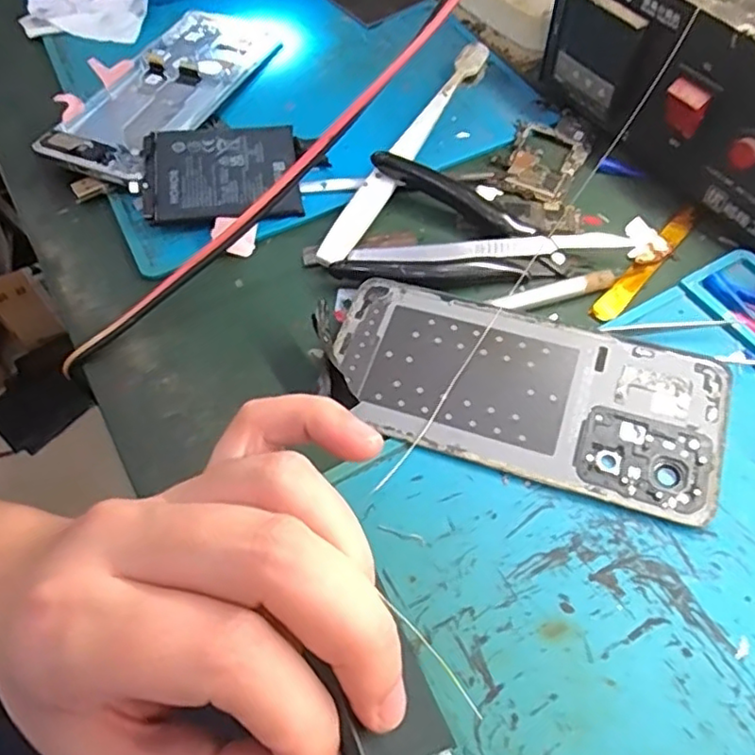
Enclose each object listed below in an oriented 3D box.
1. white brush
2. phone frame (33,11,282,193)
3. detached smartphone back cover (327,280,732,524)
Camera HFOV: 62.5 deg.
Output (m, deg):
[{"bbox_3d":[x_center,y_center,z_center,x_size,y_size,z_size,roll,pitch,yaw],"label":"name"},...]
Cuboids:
[{"bbox_3d":[0.018,-0.126,0.337,0.015,0.016,0.177,24,62,17],"label":"white brush"},{"bbox_3d":[-0.124,-0.172,0.372,0.074,0.013,0.157,19,61,14],"label":"phone frame"},{"bbox_3d":[0.058,0.005,0.254,0.156,0.009,0.070,16,60,13],"label":"detached smartphone back cover"}]

